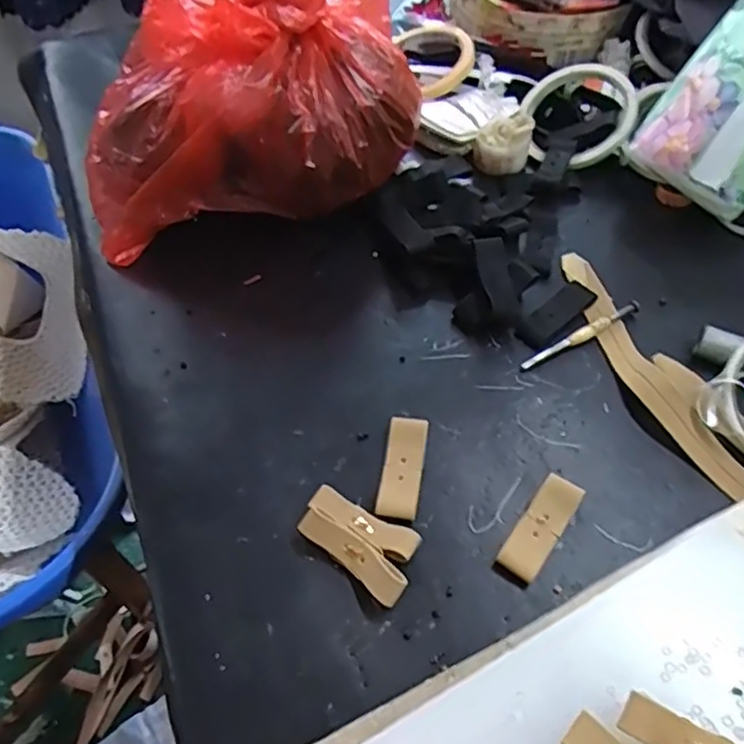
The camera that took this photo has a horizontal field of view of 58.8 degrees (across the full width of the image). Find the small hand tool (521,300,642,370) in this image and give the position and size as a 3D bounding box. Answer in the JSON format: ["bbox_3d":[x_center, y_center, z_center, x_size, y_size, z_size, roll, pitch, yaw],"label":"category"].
[{"bbox_3d":[0.136,-0.024,0.426,0.095,0.007,0.009,-26,57,-18],"label":"small hand tool"}]

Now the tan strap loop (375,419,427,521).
[{"bbox_3d":[0.017,0.053,0.367,0.021,0.006,0.060,8,53,7],"label":"tan strap loop"}]

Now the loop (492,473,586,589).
[{"bbox_3d":[0.089,0.083,0.348,0.021,0.012,0.061,31,59,22],"label":"loop"}]

